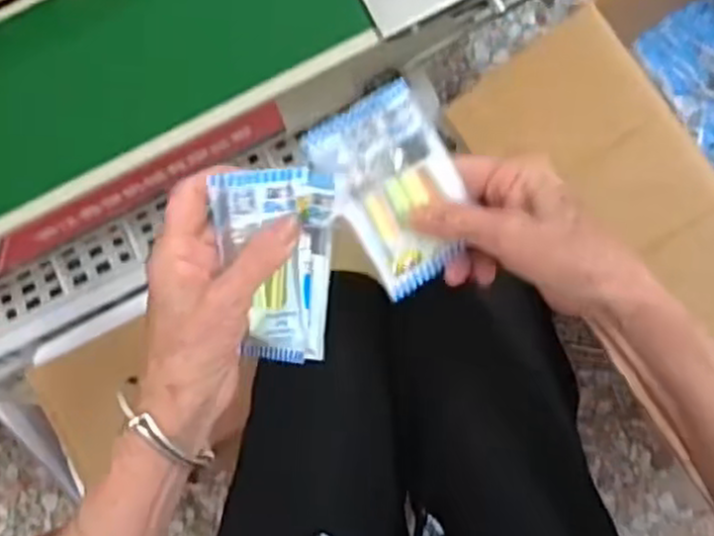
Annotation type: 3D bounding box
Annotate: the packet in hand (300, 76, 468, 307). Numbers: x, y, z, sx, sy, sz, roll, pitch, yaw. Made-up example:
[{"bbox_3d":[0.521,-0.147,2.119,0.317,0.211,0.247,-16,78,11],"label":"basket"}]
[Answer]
[{"bbox_3d":[0.022,-0.040,0.404,0.067,0.014,0.100,-28,110,13],"label":"packet in hand"}]

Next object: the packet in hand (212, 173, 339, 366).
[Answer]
[{"bbox_3d":[-0.043,-0.002,0.399,0.062,0.015,0.101,-2,89,7],"label":"packet in hand"}]

